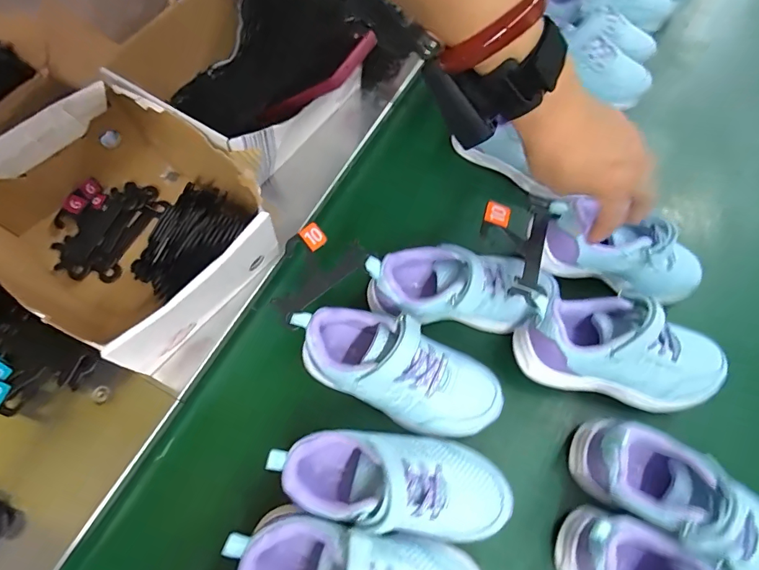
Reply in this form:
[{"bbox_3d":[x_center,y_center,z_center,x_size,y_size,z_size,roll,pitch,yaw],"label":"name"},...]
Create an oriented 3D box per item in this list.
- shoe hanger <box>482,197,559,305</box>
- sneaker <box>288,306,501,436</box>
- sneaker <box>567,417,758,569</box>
[{"bbox_3d":[0.121,-0.038,0.383,0.066,0.031,0.097,14,66,4],"label":"shoe hanger"},{"bbox_3d":[0.014,0.077,0.393,0.193,0.075,0.076,21,67,7],"label":"sneaker"},{"bbox_3d":[0.258,0.180,0.355,0.182,0.081,0.075,34,69,13],"label":"sneaker"}]

